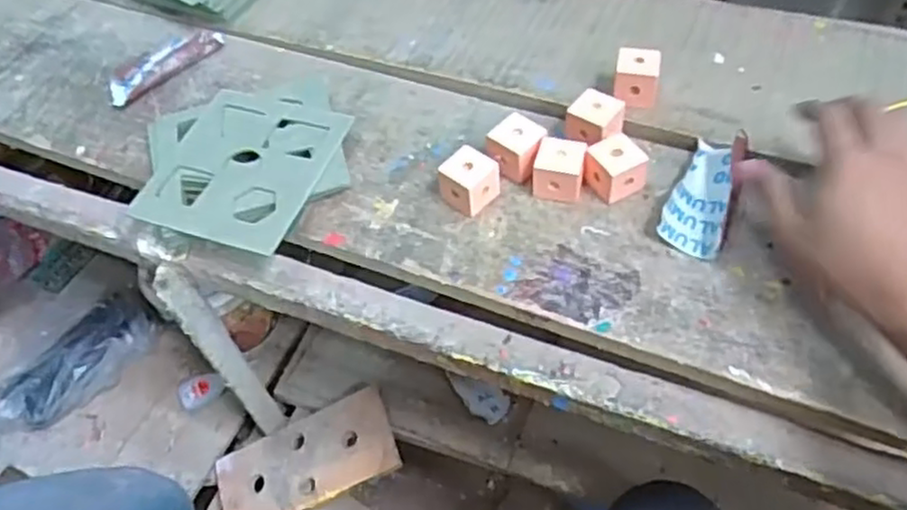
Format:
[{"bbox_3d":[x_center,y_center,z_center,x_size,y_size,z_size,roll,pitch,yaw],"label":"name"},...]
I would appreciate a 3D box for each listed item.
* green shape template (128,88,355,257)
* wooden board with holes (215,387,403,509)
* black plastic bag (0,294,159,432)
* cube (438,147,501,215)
[{"bbox_3d":[-0.155,-0.067,0.539,0.120,0.005,0.138,15,57,15],"label":"green shape template"},{"bbox_3d":[-0.151,0.213,0.739,0.191,0.017,0.094,-26,57,4],"label":"wooden board with holes"},{"bbox_3d":[-0.433,0.128,0.819,0.096,0.040,0.200,31,63,22],"label":"black plastic bag"},{"bbox_3d":[0.011,-0.051,0.508,0.031,0.033,0.036,32,64,23],"label":"cube"}]

